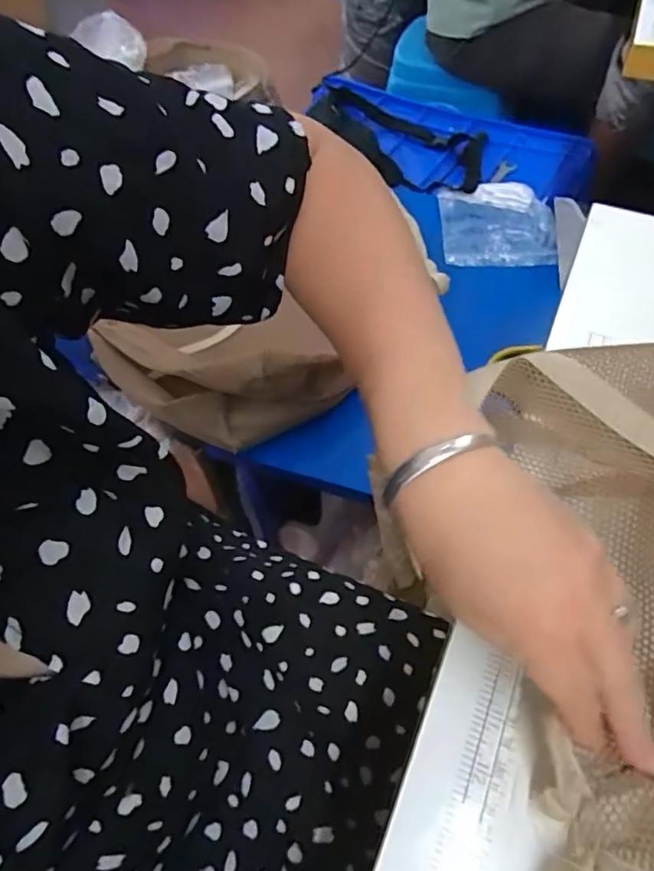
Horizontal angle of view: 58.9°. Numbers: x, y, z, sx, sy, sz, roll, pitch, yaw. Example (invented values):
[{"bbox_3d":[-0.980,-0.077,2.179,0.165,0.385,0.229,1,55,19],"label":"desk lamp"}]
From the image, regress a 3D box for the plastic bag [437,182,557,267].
[{"bbox_3d":[0.259,-0.333,0.900,0.164,0.030,0.220,1,56,2],"label":"plastic bag"}]

